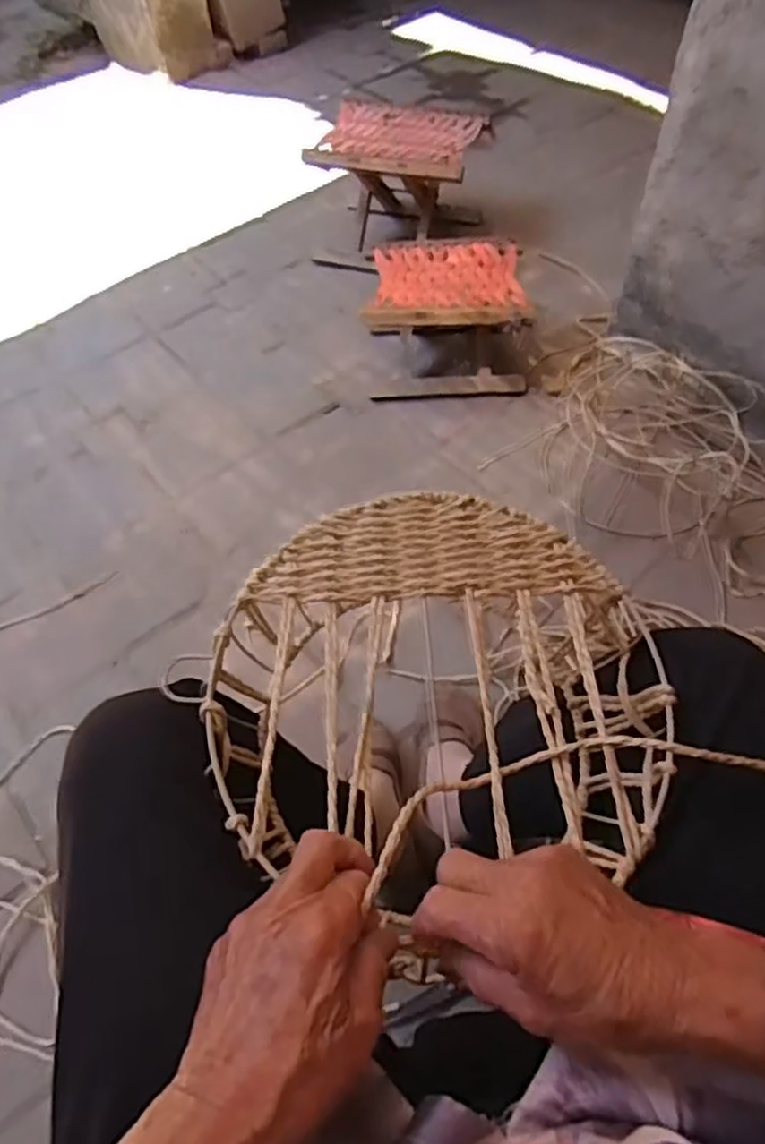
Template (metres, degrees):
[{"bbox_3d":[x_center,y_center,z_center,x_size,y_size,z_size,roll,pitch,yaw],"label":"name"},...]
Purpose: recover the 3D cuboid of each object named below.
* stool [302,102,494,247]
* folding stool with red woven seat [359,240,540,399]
[{"bbox_3d":[0.038,-0.802,1.514,0.304,0.230,0.270,16,57,12],"label":"stool"},{"bbox_3d":[0.111,-0.445,1.289,0.272,0.186,0.233,-3,54,-1],"label":"folding stool with red woven seat"}]

